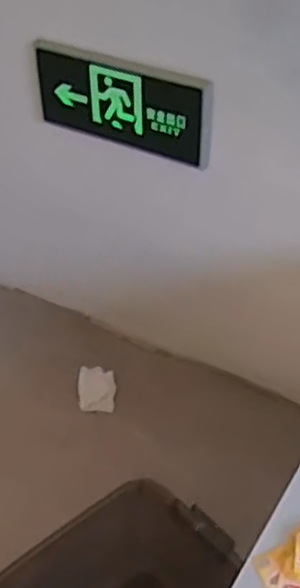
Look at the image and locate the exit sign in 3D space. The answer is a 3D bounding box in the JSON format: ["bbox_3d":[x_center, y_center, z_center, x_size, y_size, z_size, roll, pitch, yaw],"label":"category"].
[{"bbox_3d":[-0.049,-0.319,1.217,0.341,0.152,0.025,23,46,28],"label":"exit sign"}]

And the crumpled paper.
[{"bbox_3d":[-0.107,0.191,1.456,0.076,0.019,0.099,0,40,4],"label":"crumpled paper"}]

